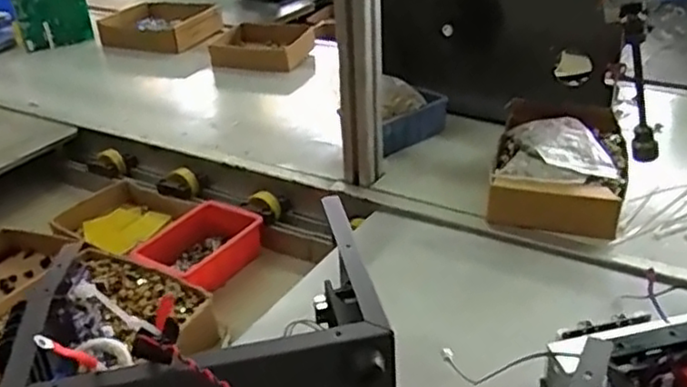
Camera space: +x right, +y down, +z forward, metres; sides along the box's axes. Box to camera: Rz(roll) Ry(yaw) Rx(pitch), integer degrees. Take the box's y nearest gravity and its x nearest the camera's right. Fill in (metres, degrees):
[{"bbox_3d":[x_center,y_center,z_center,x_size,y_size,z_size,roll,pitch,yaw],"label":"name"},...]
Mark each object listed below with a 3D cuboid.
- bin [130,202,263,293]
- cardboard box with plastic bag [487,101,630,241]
[{"bbox_3d":[-0.179,0.070,0.841,0.104,0.051,0.146,20,37,34],"label":"bin"},{"bbox_3d":[0.257,-0.032,0.811,0.150,0.077,0.208,8,33,15],"label":"cardboard box with plastic bag"}]

